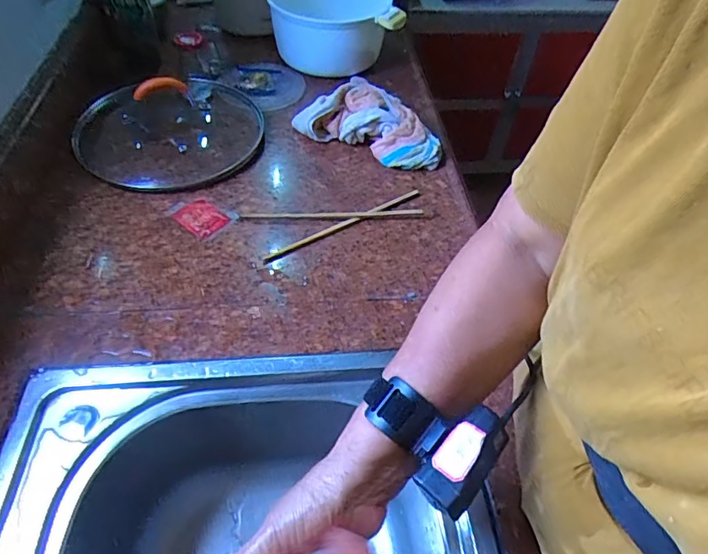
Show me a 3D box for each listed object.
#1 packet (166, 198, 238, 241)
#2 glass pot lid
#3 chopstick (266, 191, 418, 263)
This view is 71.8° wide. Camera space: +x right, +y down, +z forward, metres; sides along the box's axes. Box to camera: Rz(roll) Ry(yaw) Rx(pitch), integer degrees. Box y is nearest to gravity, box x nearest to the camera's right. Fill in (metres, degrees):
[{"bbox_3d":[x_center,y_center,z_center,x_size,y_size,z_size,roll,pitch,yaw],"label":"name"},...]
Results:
[{"bbox_3d":[-0.193,-0.081,0.623,0.078,0.006,0.054,32,55,22],"label":"packet"},{"bbox_3d":[-0.262,-0.237,0.688,0.244,0.082,0.251,2,50,-2],"label":"glass pot lid"},{"bbox_3d":[-0.010,-0.070,0.623,0.237,0.006,0.013,-27,56,-23],"label":"chopstick"}]

